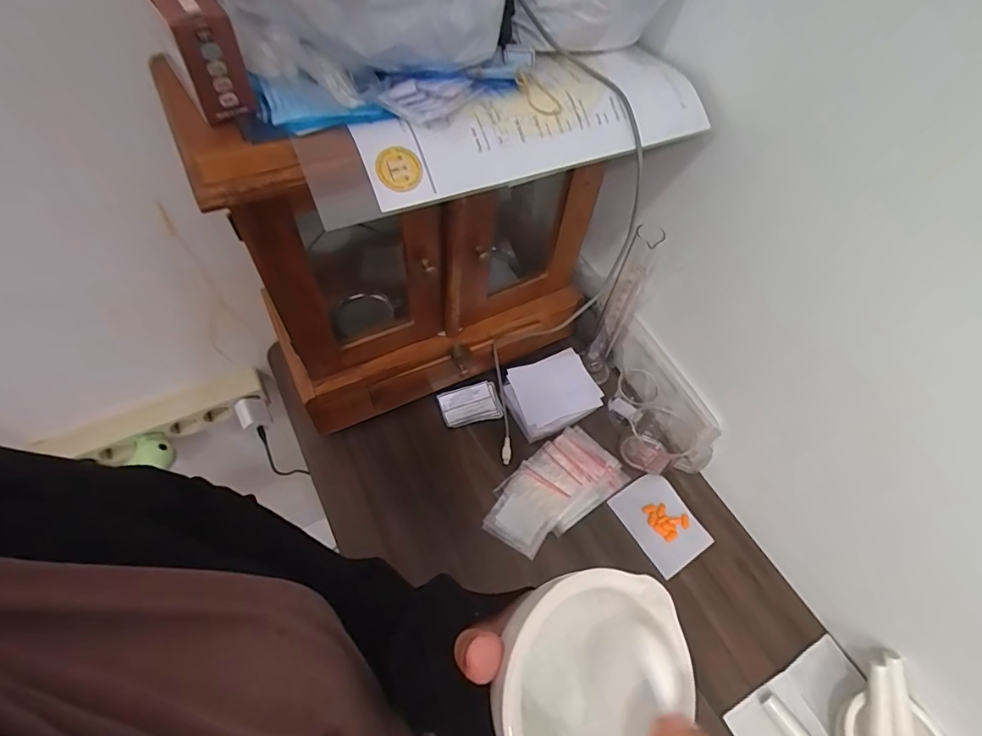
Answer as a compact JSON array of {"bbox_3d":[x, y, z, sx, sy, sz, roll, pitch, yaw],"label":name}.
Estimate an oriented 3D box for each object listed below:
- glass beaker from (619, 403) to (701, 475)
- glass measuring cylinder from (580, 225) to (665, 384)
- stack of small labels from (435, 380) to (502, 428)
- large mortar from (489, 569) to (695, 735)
[{"bbox_3d":[0.218,0.091,0.640,0.074,0.068,0.068,19,58,9],"label":"glass beaker"},{"bbox_3d":[0.164,-0.075,0.631,0.040,0.262,0.041,28,59,14],"label":"glass measuring cylinder"},{"bbox_3d":[-0.028,0.050,0.686,0.082,0.008,0.054,-14,59,-12],"label":"stack of small labels"},{"bbox_3d":[0.040,0.152,0.242,0.100,0.065,0.100,7,71,-20],"label":"large mortar"}]

